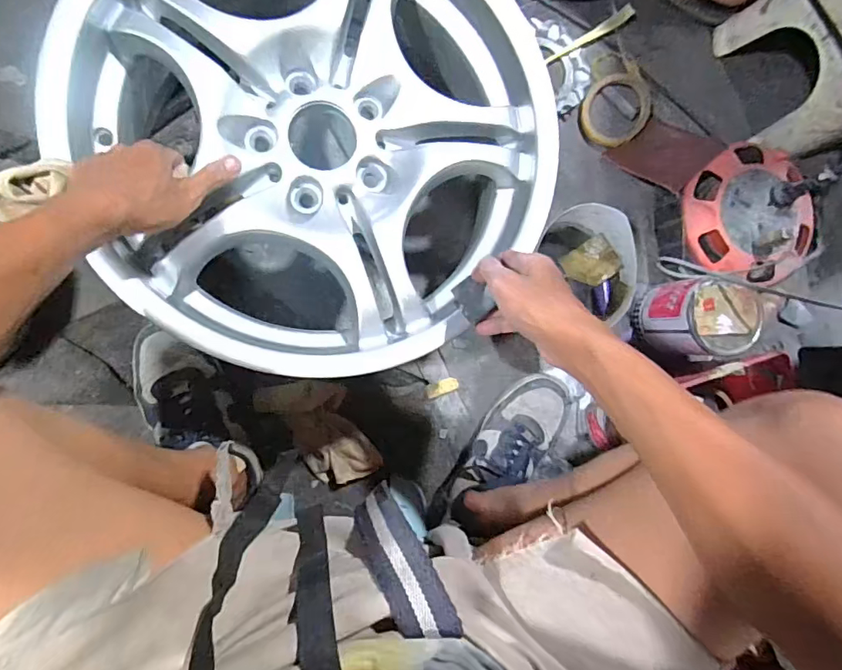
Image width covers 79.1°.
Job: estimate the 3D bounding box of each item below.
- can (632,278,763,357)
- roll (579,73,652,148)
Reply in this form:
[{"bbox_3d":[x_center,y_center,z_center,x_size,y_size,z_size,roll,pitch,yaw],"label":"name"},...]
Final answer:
[{"bbox_3d":[0.368,-0.025,0.690,0.092,0.131,0.098,3,89,-10],"label":"can"},{"bbox_3d":[0.277,-0.320,0.722,0.090,0.015,0.109,36,84,-8],"label":"roll"}]

